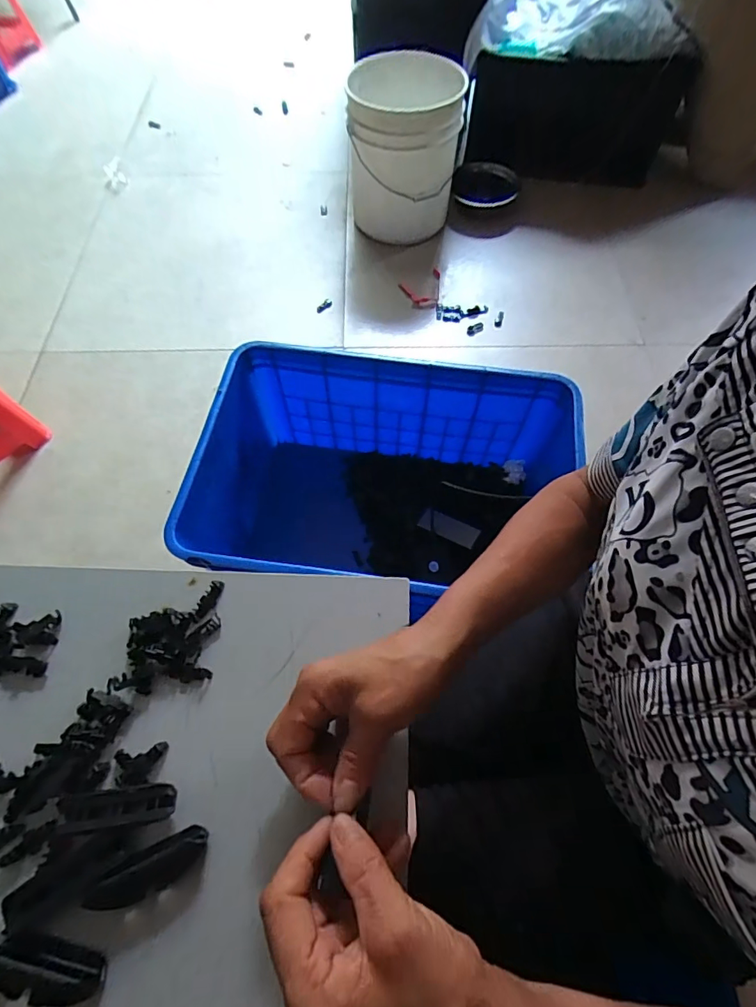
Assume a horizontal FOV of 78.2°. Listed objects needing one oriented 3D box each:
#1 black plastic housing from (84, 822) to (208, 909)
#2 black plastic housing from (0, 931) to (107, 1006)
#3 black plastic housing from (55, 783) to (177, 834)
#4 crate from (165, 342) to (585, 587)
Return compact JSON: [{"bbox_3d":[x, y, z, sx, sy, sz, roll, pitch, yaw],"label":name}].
[{"bbox_3d":[-0.141,0.224,0.283,0.069,0.022,0.023,-21,66,-12],"label":"black plastic housing"},{"bbox_3d":[-0.191,0.265,0.265,0.068,0.016,0.025,10,63,3],"label":"black plastic housing"},{"bbox_3d":[-0.169,0.195,0.299,0.077,0.020,0.020,-5,63,-4],"label":"black plastic housing"},{"bbox_3d":[0.034,-0.001,0.849,0.631,0.326,0.400,6,64,3],"label":"crate"}]

